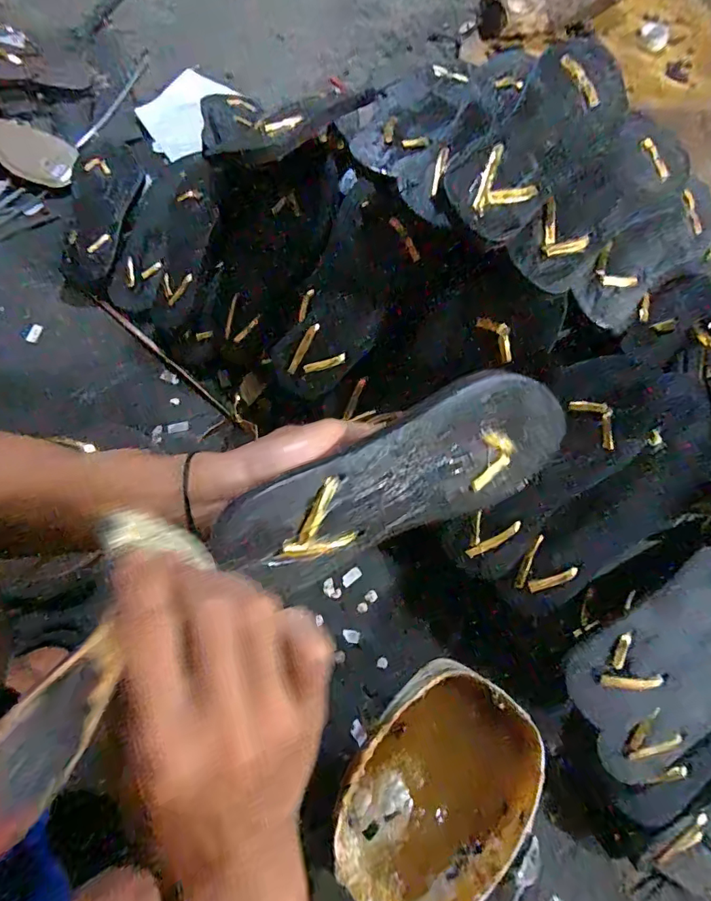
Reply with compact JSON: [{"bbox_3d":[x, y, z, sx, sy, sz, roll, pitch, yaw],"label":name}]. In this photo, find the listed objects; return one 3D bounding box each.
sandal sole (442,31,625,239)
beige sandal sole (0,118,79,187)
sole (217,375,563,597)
[{"bbox_3d":[0.148,-0.246,0.374,0.074,0.016,0.209,43,73,-12],"label":"sandal sole"},{"bbox_3d":[-0.522,-0.472,0.723,0.239,0.015,0.086,28,75,8],"label":"beige sandal sole"},{"bbox_3d":[0.033,0.013,0.282,0.229,0.091,0.009,-18,29,-23],"label":"sole"}]

